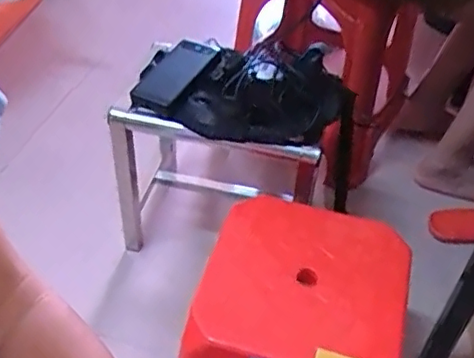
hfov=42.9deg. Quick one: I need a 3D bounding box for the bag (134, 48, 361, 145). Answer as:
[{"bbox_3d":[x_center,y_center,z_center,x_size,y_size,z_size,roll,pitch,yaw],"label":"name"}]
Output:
[{"bbox_3d":[-0.008,-0.136,0.873,0.283,0.086,0.149,12,45,10],"label":"bag"}]

